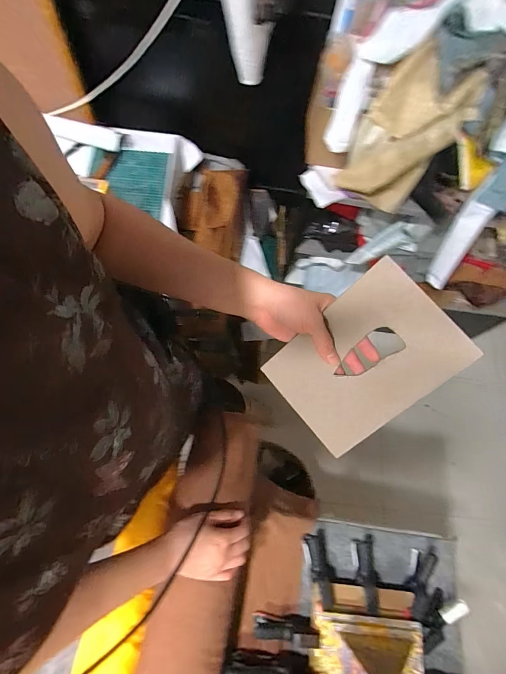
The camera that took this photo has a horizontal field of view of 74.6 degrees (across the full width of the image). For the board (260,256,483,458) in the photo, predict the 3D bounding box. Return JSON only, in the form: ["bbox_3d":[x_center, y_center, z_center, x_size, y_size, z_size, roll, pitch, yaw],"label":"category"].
[{"bbox_3d":[0.121,0.029,0.377,0.193,0.008,0.139,-43,80,21],"label":"board"}]

